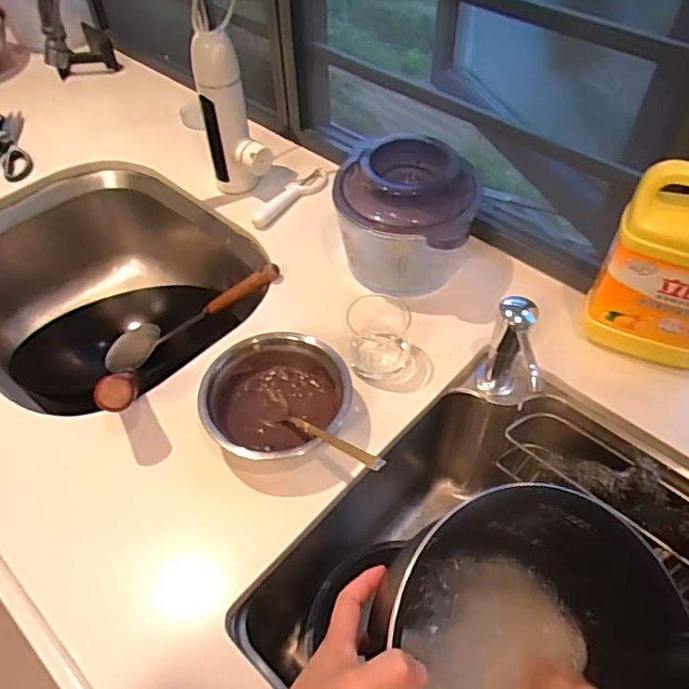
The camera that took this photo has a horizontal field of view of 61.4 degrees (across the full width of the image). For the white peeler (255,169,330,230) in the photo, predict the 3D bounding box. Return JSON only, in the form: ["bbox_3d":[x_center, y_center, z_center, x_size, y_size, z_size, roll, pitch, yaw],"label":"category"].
[{"bbox_3d":[-0.079,-0.220,0.860,0.040,0.021,0.154,38,60,26],"label":"white peeler"}]

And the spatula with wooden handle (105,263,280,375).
[{"bbox_3d":[-0.235,-0.033,0.865,0.384,0.054,0.063,-18,43,37],"label":"spatula with wooden handle"}]

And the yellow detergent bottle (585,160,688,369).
[{"bbox_3d":[0.337,-0.070,0.584,0.147,0.240,0.093,13,52,10],"label":"yellow detergent bottle"}]

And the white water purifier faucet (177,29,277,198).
[{"bbox_3d":[-0.158,-0.299,0.803,0.078,0.220,0.078,-28,56,-20],"label":"white water purifier faucet"}]

